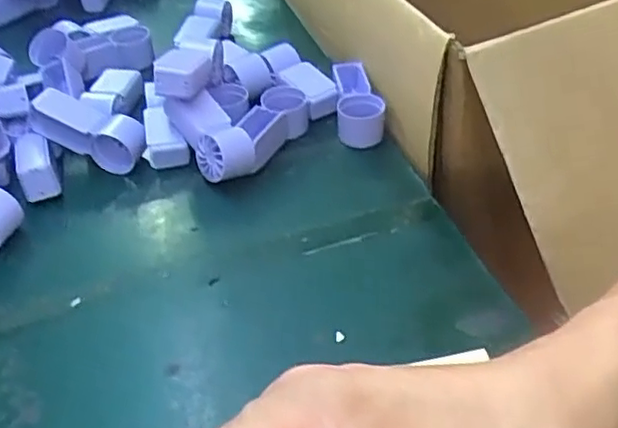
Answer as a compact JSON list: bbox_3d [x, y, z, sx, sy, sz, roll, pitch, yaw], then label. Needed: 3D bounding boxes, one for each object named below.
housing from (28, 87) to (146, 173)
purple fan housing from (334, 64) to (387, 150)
[{"bbox_3d":[-0.179,-0.068,0.541,0.091,0.037,0.034,25,45,-3],"label":"housing"},{"bbox_3d":[0.043,-0.096,0.578,0.038,0.034,0.092,-3,42,1],"label":"purple fan housing"}]

